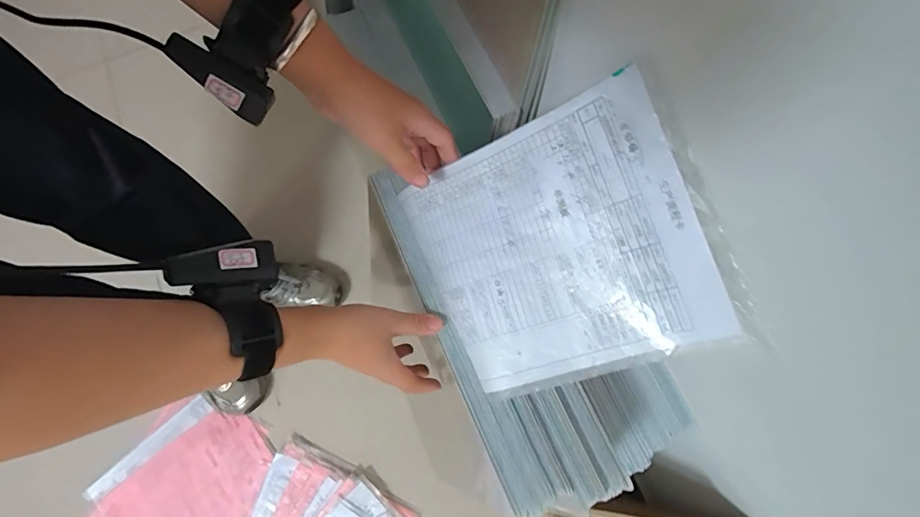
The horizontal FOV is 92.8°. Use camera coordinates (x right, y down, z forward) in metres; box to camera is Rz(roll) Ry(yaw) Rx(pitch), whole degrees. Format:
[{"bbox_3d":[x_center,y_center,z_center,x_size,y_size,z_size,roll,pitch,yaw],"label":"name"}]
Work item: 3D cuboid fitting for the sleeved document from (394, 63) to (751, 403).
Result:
[{"bbox_3d":[0.074,-0.005,0.369,0.238,0.030,0.218,-26,83,26],"label":"sleeved document"}]

